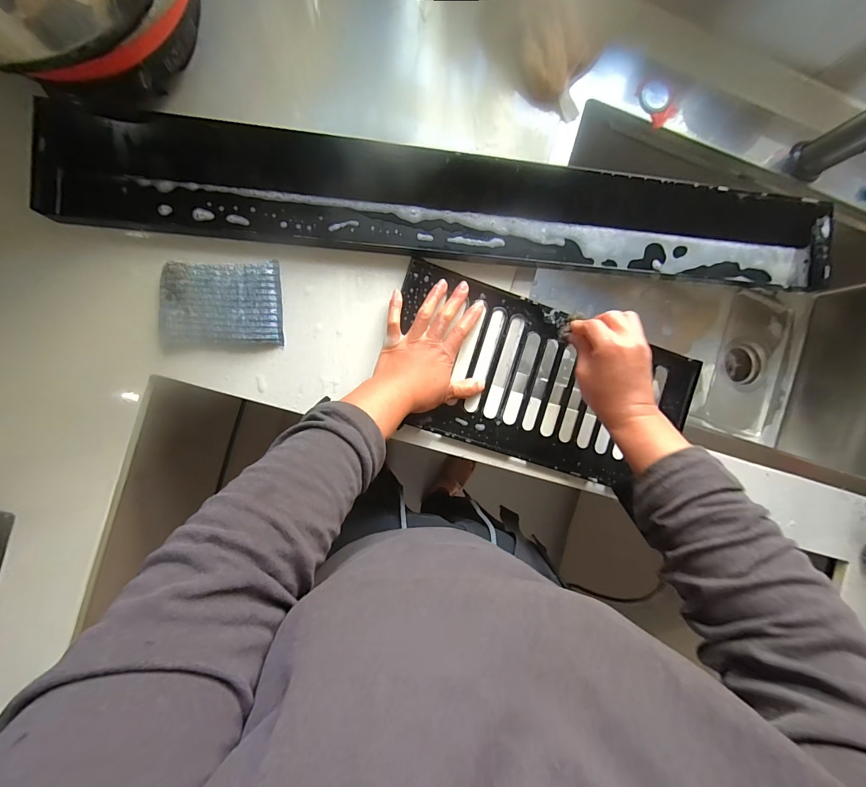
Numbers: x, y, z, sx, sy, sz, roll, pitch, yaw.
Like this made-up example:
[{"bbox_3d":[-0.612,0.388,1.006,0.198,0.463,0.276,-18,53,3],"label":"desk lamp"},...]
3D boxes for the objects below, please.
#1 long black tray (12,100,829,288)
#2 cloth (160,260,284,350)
[{"bbox_3d":[0.055,-0.212,0.423,0.882,0.032,0.116,2,92,-6],"label":"long black tray"},{"bbox_3d":[-0.229,-0.097,0.401,0.124,0.018,0.087,-2,92,-6],"label":"cloth"}]

